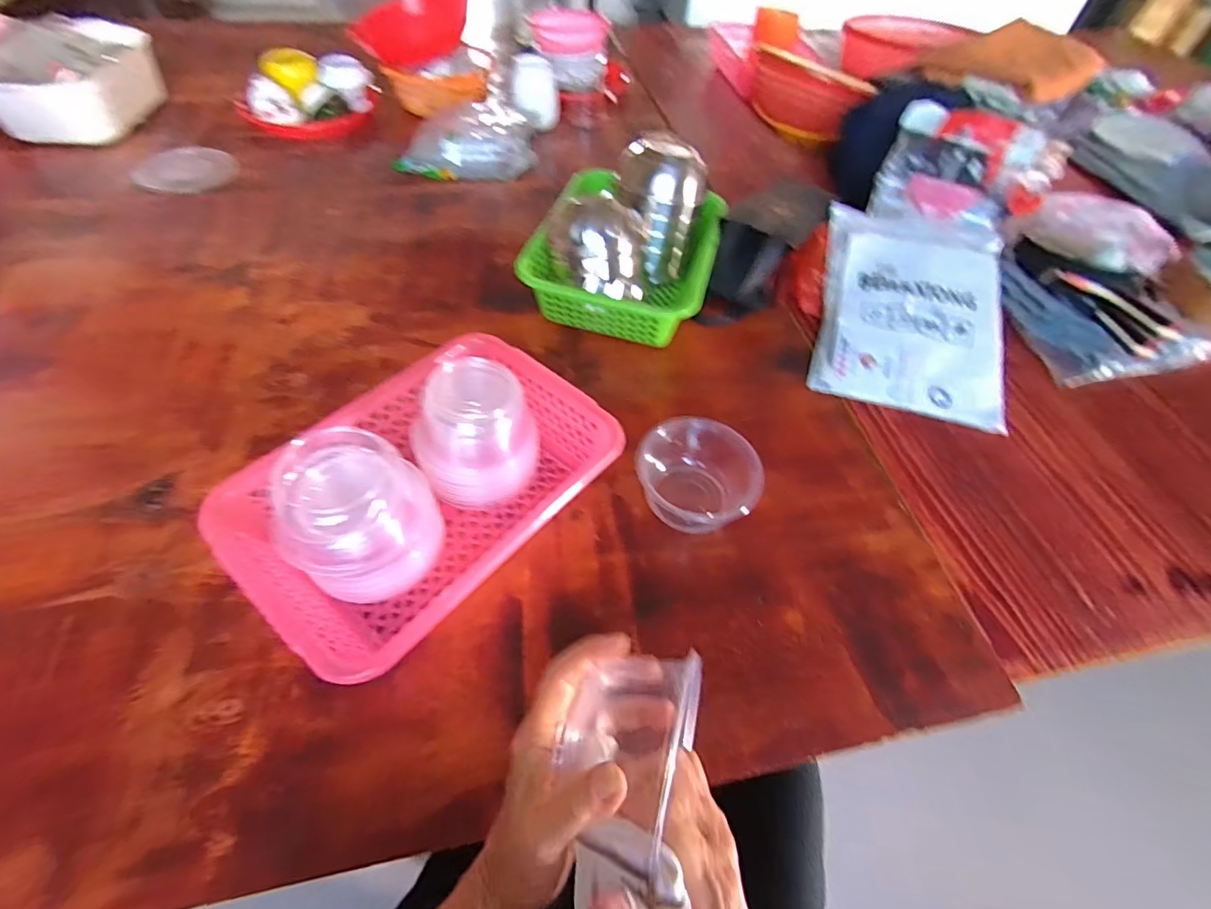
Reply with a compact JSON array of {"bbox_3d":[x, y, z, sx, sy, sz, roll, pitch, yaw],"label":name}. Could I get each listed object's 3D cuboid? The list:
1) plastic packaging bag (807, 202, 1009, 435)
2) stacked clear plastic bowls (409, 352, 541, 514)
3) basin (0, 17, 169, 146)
[{"bbox_3d":[0.398,-0.193,0.673,0.223,0.020,0.312,13,70,6],"label":"plastic packaging bag"},{"bbox_3d":[-0.122,-0.018,0.492,0.092,0.113,0.106,36,59,22],"label":"stacked clear plastic bowls"},{"bbox_3d":[-0.940,-0.668,0.935,0.175,0.125,0.242,-1,53,-5],"label":"basin"}]

